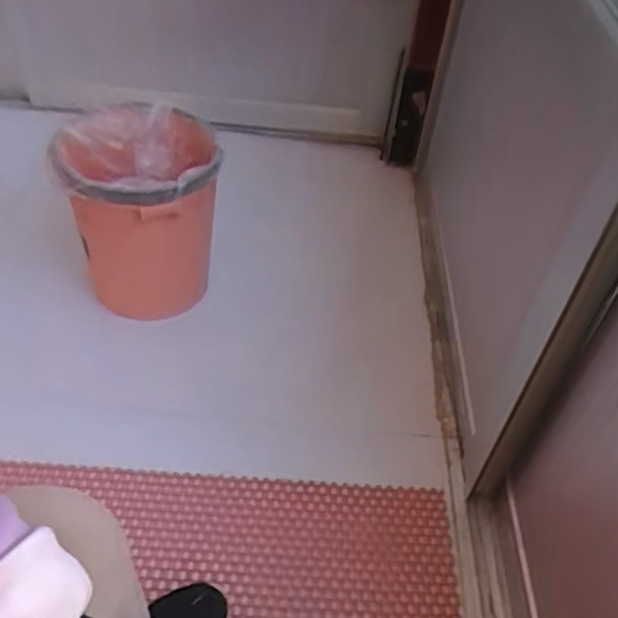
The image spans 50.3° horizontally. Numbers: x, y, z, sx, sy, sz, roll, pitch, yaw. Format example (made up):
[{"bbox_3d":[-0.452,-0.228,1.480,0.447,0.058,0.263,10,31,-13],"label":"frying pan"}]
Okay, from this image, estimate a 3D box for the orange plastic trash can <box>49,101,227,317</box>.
[{"bbox_3d":[-0.256,-0.154,1.020,0.220,0.259,0.252,-17,50,-19],"label":"orange plastic trash can"}]

